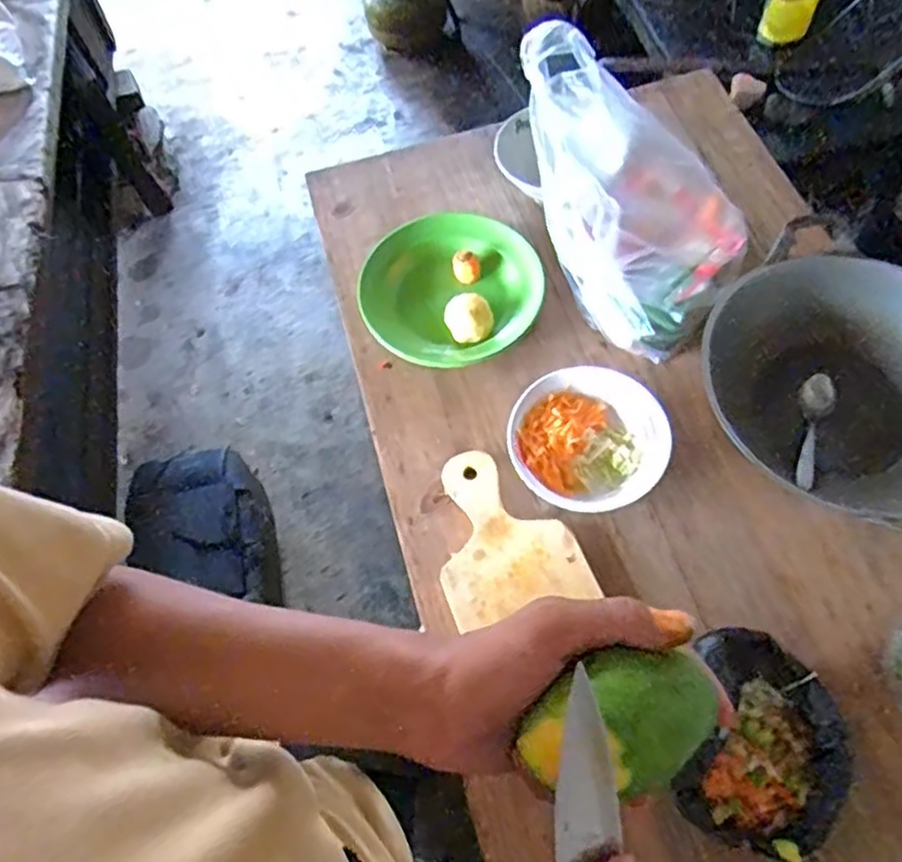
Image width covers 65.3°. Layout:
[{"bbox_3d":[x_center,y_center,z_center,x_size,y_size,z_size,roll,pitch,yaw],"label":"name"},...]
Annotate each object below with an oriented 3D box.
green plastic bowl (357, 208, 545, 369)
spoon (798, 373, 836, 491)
[{"bbox_3d":[-0.002,-0.172,0.842,0.212,0.054,0.195,-1,63,3],"label":"green plastic bowl"},{"bbox_3d":[0.372,0.000,0.717,0.032,0.029,0.136,14,65,10],"label":"spoon"}]

